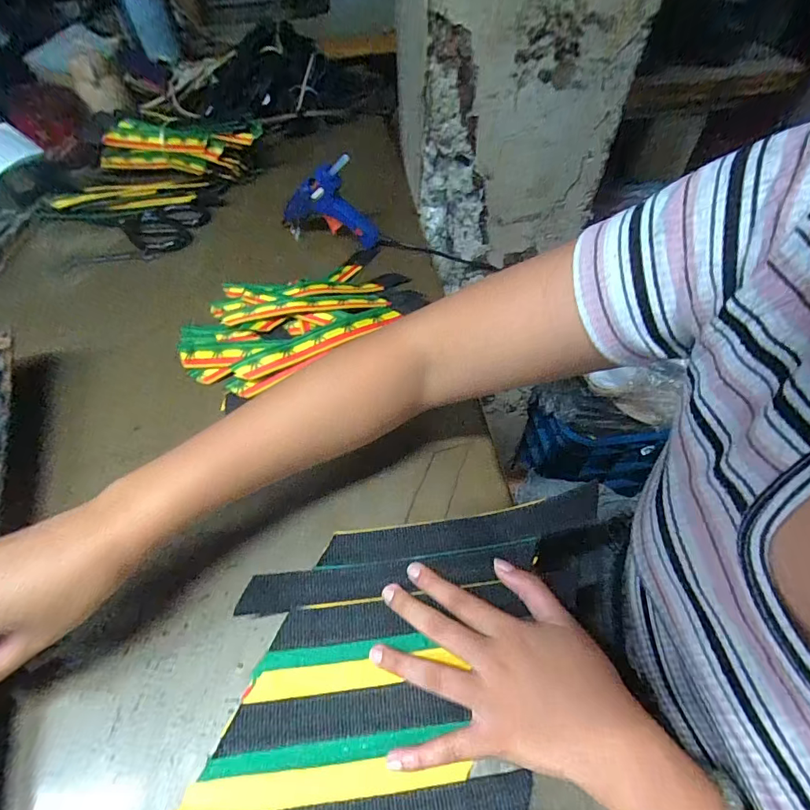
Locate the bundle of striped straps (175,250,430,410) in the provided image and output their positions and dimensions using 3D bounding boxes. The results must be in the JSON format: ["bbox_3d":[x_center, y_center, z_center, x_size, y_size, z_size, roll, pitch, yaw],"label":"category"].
[{"bbox_3d":[-0.112,-0.096,0.476,0.257,0.042,0.171,-25,56,-15],"label":"bundle of striped straps"}]

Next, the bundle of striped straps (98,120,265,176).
[{"bbox_3d":[-0.349,-0.413,0.693,0.272,0.063,0.052,3,53,5],"label":"bundle of striped straps"}]

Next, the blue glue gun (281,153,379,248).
[{"bbox_3d":[-0.099,-0.255,0.560,0.128,0.120,0.024,15,55,14],"label":"blue glue gun"}]

